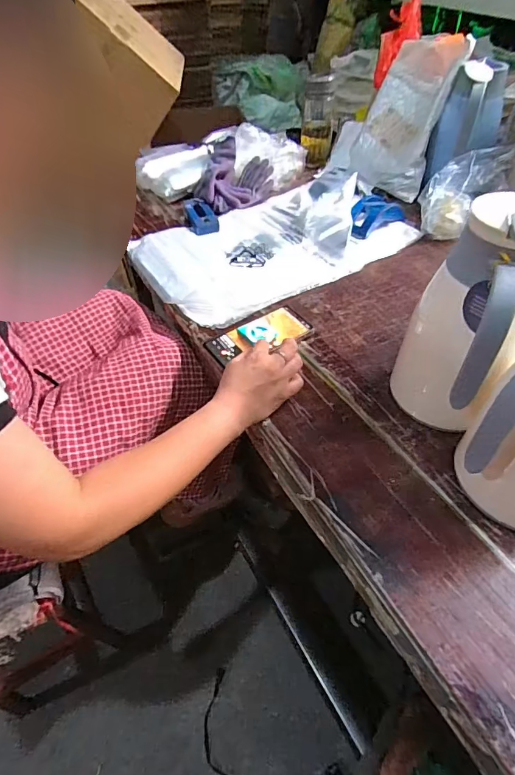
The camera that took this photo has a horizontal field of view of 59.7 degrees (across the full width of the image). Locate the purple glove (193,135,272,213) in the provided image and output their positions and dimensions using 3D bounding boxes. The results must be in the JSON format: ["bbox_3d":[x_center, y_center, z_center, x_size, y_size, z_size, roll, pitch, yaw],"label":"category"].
[{"bbox_3d":[-0.054,-0.462,0.981,0.145,0.076,0.169,13,49,14],"label":"purple glove"}]

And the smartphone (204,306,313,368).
[{"bbox_3d":[0.002,-0.084,0.678,0.164,0.010,0.075,-26,51,-19],"label":"smartphone"}]

